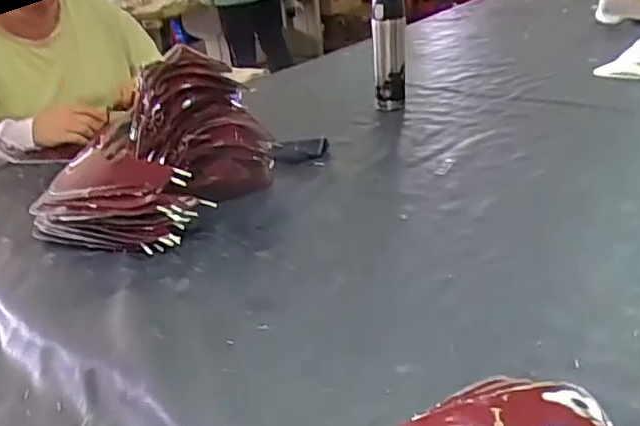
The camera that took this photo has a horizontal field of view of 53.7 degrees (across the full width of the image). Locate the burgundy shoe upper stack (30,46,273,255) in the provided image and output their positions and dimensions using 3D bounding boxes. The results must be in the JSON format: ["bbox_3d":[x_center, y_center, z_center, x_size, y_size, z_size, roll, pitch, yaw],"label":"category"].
[{"bbox_3d":[-0.247,-0.098,0.941,0.231,0.191,0.307,6,30,23],"label":"burgundy shoe upper stack"}]

